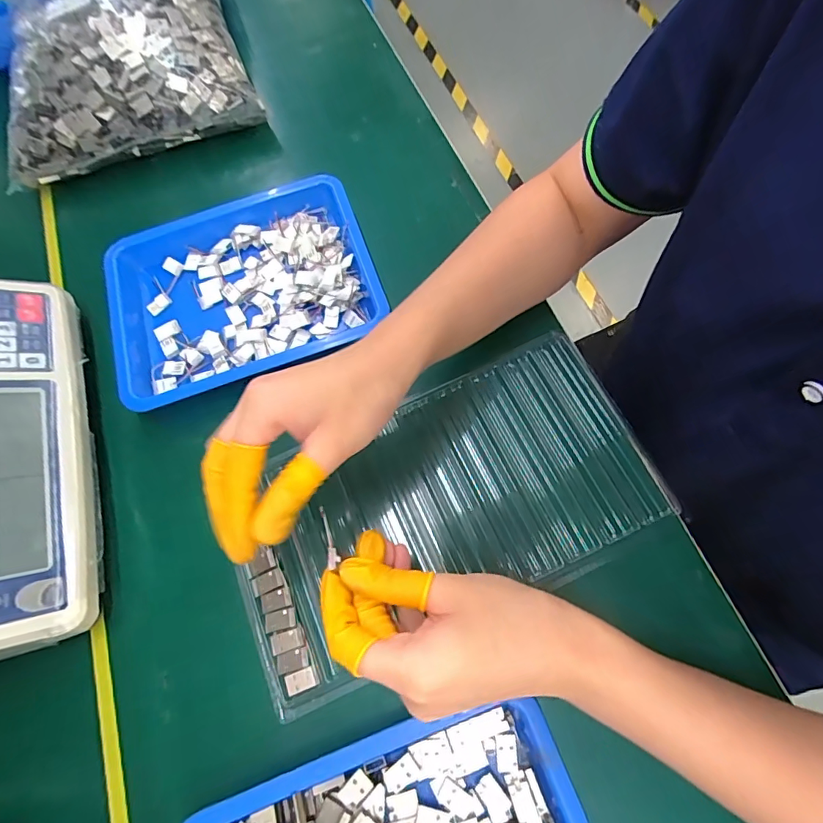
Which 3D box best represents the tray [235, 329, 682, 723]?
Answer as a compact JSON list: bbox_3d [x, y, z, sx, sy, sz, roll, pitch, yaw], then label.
[{"bbox_3d":[0.020,0.064,0.325,0.289,0.019,0.155,-26,69,-6],"label":"tray"}]

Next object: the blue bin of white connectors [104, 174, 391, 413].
[{"bbox_3d":[-0.145,-0.100,0.389,0.225,0.039,0.171,-20,69,-3],"label":"blue bin of white connectors"}]

